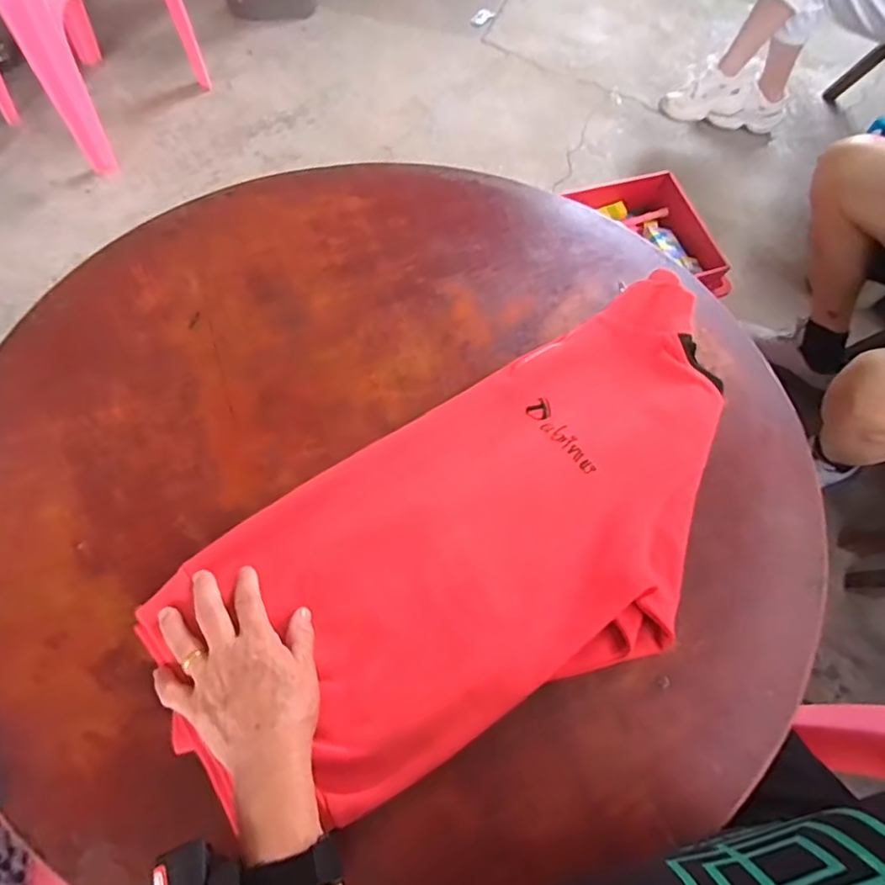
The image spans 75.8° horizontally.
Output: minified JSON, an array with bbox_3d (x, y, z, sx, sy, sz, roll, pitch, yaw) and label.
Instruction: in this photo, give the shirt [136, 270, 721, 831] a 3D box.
[{"bbox_3d":[0.057,0.067,0.498,0.569,0.025,0.272,-28,66,-18],"label":"shirt"}]

